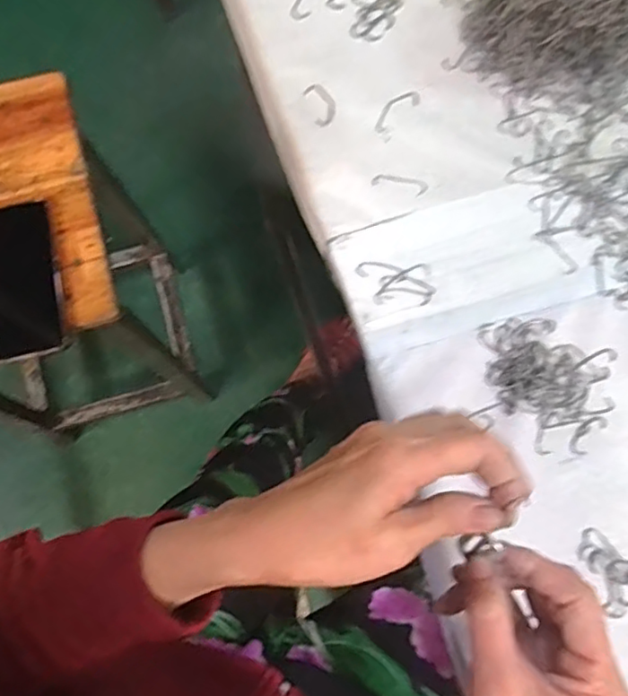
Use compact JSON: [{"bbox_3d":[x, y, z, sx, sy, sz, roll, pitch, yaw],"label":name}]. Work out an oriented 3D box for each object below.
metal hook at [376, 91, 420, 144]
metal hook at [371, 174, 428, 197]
[{"bbox_3d":[0.067,-0.192,0.494,0.021,0.004,0.051,37,79,7],"label":"metal hook"},{"bbox_3d":[0.068,-0.130,0.477,0.043,0.004,0.014,11,77,2],"label":"metal hook"}]

